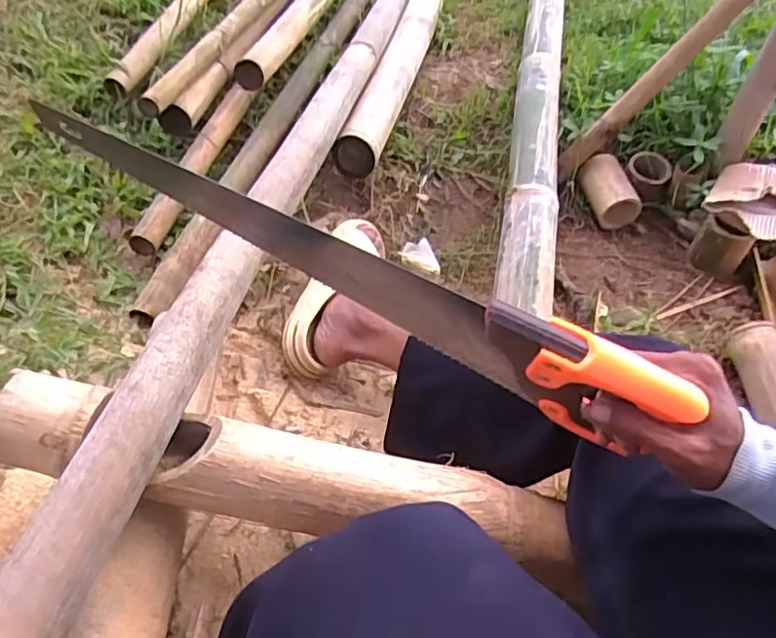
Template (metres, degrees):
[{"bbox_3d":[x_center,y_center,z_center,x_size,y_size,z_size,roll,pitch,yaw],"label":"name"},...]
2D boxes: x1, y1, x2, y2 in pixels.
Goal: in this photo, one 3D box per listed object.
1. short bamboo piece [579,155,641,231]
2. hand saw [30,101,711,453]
[{"bbox_3d":[0.405,-0.237,1.119,0.078,0.061,0.136,-26,66,16],"label":"short bamboo piece"},{"bbox_3d":[-0.027,-0.029,0.440,0.474,0.110,0.042,25,49,5],"label":"hand saw"}]

